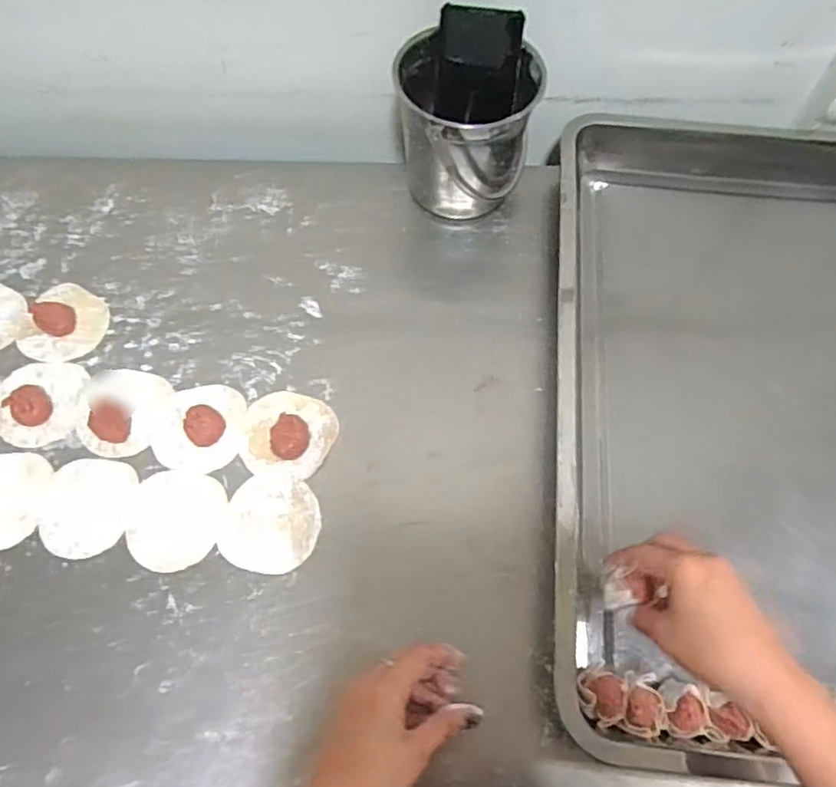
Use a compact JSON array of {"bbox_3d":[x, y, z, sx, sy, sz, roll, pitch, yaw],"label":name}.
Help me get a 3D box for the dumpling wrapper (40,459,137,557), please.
[{"bbox_3d":[-0.278,0.096,0.517,0.075,0.005,0.081,0,68,1],"label":"dumpling wrapper"}]

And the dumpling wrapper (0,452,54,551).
[{"bbox_3d":[-0.354,0.090,0.519,0.076,0.006,0.081,1,67,-1],"label":"dumpling wrapper"}]

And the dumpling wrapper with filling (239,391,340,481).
[{"bbox_3d":[-0.113,0.033,0.537,0.078,0.019,0.077,8,66,1],"label":"dumpling wrapper with filling"}]

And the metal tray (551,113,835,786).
[{"bbox_3d":[0.315,-0.007,0.549,0.390,0.076,0.603,6,66,1],"label":"metal tray"}]

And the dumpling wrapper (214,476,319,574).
[{"bbox_3d":[-0.122,0.108,0.511,0.078,0.004,0.079,9,63,0],"label":"dumpling wrapper"}]

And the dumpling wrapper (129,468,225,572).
[{"bbox_3d":[-0.202,0.105,0.512,0.079,0.004,0.081,1,66,-2],"label":"dumpling wrapper"}]

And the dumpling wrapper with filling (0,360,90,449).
[{"bbox_3d":[-0.343,0.005,0.549,0.076,0.019,0.082,1,66,-2],"label":"dumpling wrapper with filling"}]

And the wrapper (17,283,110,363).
[{"bbox_3d":[-0.338,-0.069,0.588,0.076,0.014,0.082,1,66,-2],"label":"wrapper"}]

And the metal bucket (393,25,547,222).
[{"bbox_3d":[0.046,-0.252,0.602,0.131,0.143,0.139,2,66,-1],"label":"metal bucket"}]

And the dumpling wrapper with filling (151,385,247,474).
[{"bbox_3d":[-0.195,0.026,0.542,0.077,0.016,0.082,1,66,-2],"label":"dumpling wrapper with filling"}]

